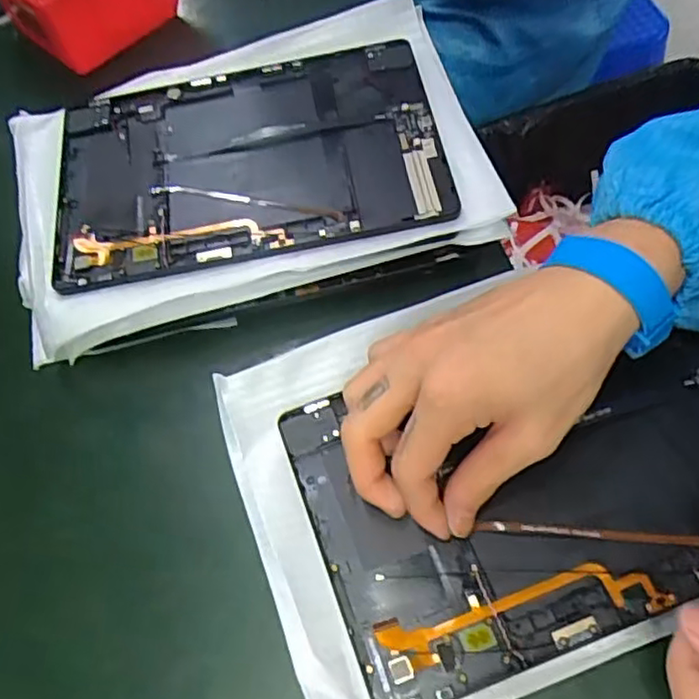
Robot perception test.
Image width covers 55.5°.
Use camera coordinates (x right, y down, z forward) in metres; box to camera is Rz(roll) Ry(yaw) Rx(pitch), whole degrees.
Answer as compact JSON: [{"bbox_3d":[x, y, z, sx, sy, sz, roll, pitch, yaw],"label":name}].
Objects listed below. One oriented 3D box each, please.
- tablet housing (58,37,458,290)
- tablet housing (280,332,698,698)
[{"bbox_3d":[-0.065,-0.128,0.435,0.244,0.008,0.170,-11,60,-4],"label":"tablet housing"},{"bbox_3d":[0.101,0.064,0.325,0.237,0.014,0.142,-17,66,-4],"label":"tablet housing"}]

